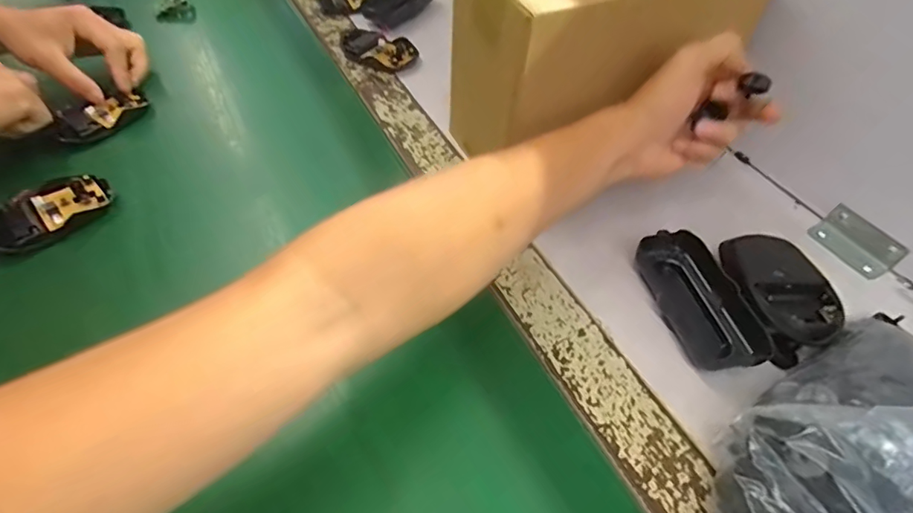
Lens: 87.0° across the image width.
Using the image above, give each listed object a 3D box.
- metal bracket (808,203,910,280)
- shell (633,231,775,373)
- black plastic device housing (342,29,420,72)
[{"bbox_3d":[0.326,-0.013,0.391,0.032,0.024,0.059,-23,54,-20],"label":"metal bracket"},{"bbox_3d":[0.177,0.030,0.346,0.055,0.024,0.108,-8,50,-8],"label":"shell"},{"bbox_3d":[-0.090,-0.242,0.564,0.091,0.015,0.056,16,51,12],"label":"black plastic device housing"}]

